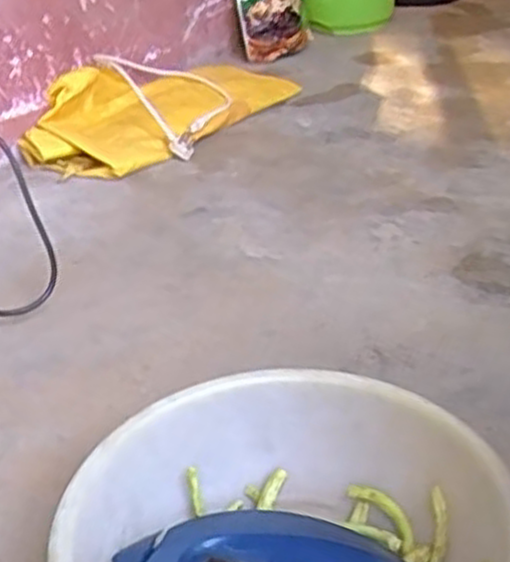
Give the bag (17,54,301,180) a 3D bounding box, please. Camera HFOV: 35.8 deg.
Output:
[{"bbox_3d":[-0.152,-0.302,1.305,0.247,0.098,0.495,14,34,28],"label":"bag"}]

